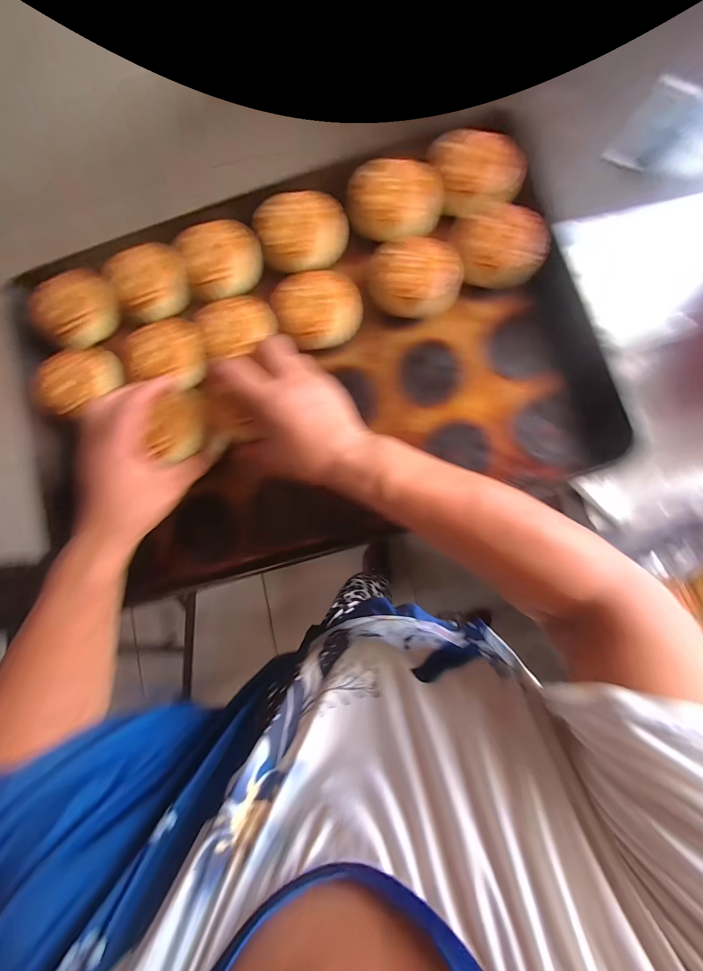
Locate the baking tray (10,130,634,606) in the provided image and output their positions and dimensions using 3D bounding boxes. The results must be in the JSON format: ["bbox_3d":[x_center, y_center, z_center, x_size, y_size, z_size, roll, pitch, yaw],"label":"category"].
[{"bbox_3d":[-0.068,-0.120,0.342,0.585,0.057,0.385,-17,84,3],"label":"baking tray"}]

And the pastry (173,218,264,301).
[{"bbox_3d":[-0.143,-0.250,0.350,0.083,0.039,0.060,-23,84,2],"label":"pastry"}]

